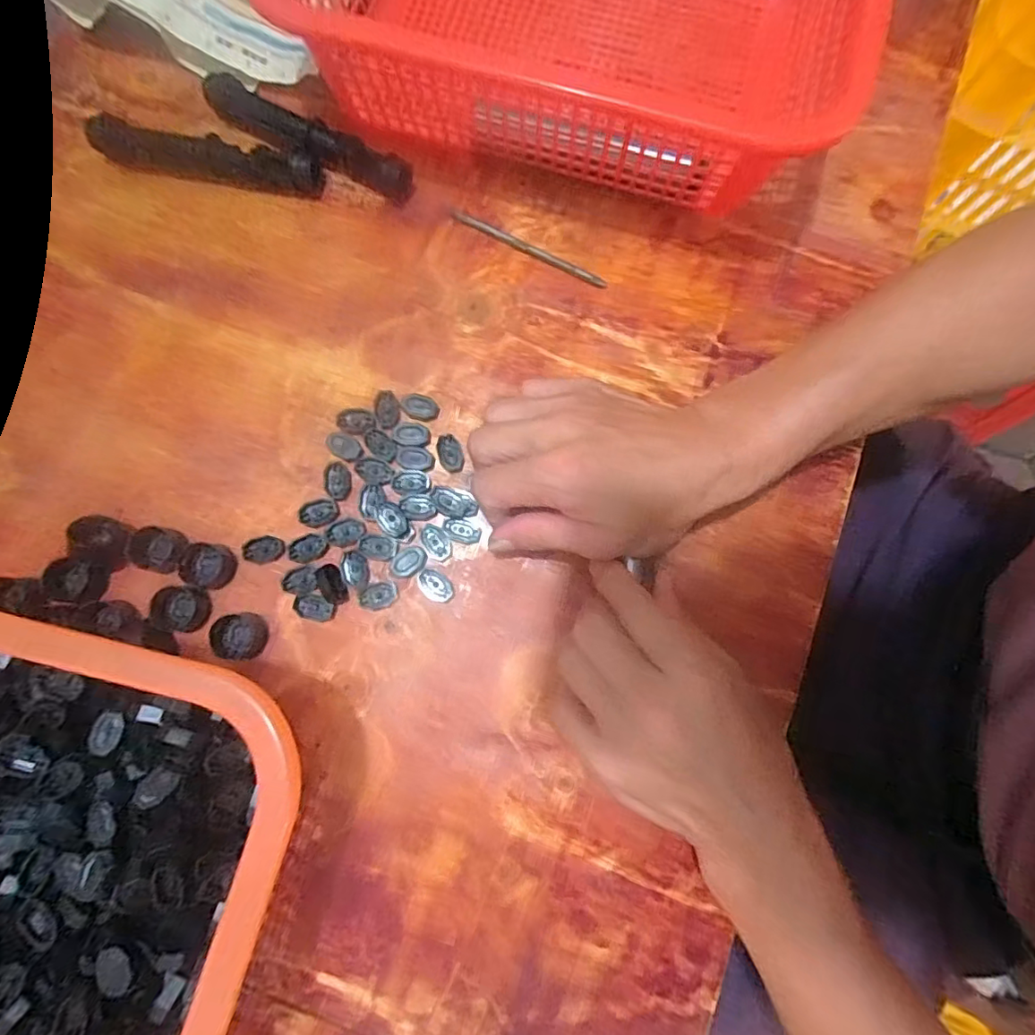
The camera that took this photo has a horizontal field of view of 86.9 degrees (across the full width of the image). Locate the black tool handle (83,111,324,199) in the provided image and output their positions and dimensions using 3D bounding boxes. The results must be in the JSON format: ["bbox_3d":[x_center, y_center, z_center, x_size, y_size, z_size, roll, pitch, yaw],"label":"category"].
[{"bbox_3d":[-0.199,-0.232,0.352,0.145,0.028,0.020,9,79,1],"label":"black tool handle"}]

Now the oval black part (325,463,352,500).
[{"bbox_3d":[-0.106,-0.022,0.322,0.014,0.004,0.022,-7,79,-2],"label":"oval black part"}]

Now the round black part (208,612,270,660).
[{"bbox_3d":[-0.155,0.066,0.304,0.027,0.010,0.025,0,79,-1],"label":"round black part"}]

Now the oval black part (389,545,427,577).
[{"bbox_3d":[-0.063,0.025,0.314,0.022,0.004,0.015,-38,82,-7],"label":"oval black part"}]

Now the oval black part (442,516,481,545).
[{"bbox_3d":[-0.033,0.008,0.320,0.022,0.004,0.013,22,80,3],"label":"oval black part"}]

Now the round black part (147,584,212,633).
[{"bbox_3d":[-0.190,0.051,0.305,0.030,0.006,0.025,14,79,2],"label":"round black part"}]

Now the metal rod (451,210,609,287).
[{"bbox_3d":[0.007,-0.176,0.357,0.111,0.004,0.010,27,80,4],"label":"metal rod"}]

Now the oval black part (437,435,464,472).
[{"bbox_3d":[-0.041,-0.039,0.328,0.015,0.004,0.023,-20,80,-4],"label":"oval black part"}]

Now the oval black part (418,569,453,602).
[{"bbox_3d":[-0.048,0.040,0.313,0.022,0.004,0.014,34,81,5],"label":"oval black part"}]

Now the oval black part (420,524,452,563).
[{"bbox_3d":[-0.047,0.015,0.317,0.014,0.004,0.021,-41,82,-8],"label":"oval black part"}]

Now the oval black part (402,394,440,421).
[{"bbox_3d":[-0.059,-0.067,0.333,0.022,0.005,0.015,15,80,2],"label":"oval black part"}]

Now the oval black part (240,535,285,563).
[{"bbox_3d":[-0.146,0.018,0.314,0.022,0.005,0.015,-3,79,-1],"label":"oval black part"}]

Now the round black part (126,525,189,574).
[{"bbox_3d":[-0.204,0.018,0.310,0.029,0.011,0.024,19,80,3],"label":"round black part"}]

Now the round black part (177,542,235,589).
[{"bbox_3d":[-0.177,0.027,0.312,0.029,0.006,0.026,8,79,1],"label":"round black part"}]

